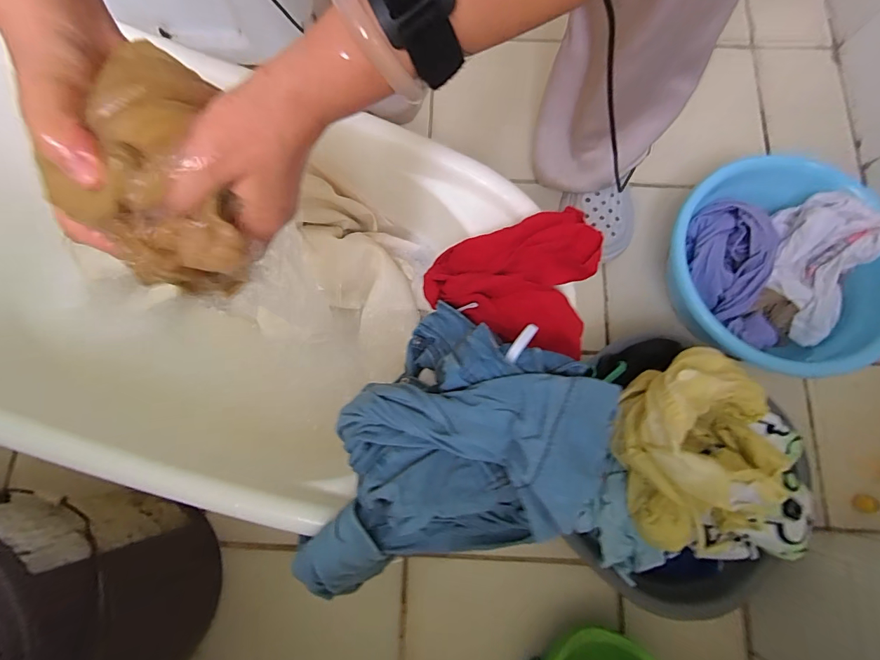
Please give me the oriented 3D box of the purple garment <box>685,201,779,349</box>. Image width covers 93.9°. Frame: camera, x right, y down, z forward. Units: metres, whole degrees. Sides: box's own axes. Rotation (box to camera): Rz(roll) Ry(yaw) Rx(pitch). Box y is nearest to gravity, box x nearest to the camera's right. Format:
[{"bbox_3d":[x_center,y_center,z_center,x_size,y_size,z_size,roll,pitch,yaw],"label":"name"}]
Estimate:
[{"bbox_3d":[0.433,-0.088,0.598,0.111,0.072,0.210,-1,76,0],"label":"purple garment"}]

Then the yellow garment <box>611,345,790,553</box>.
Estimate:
[{"bbox_3d":[0.280,0.118,0.423,0.167,0.098,0.191,-11,77,-2],"label":"yellow garment"}]

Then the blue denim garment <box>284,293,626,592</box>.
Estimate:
[{"bbox_3d":[0.005,0.125,0.348,0.215,0.124,0.275,33,79,8],"label":"blue denim garment"}]

